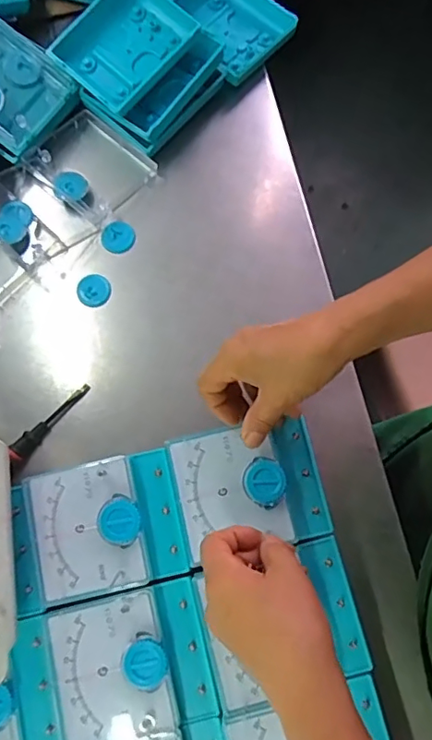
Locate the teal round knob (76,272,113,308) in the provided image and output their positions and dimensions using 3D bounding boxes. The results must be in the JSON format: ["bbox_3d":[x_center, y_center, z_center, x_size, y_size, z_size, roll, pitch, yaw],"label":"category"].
[{"bbox_3d":[-0.113,-0.074,0.495,0.031,0.011,0.030,0,77,1],"label":"teal round knob"}]

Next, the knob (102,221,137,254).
[{"bbox_3d":[-0.093,-0.126,0.503,0.033,0.005,0.030,0,77,1],"label":"knob"}]

